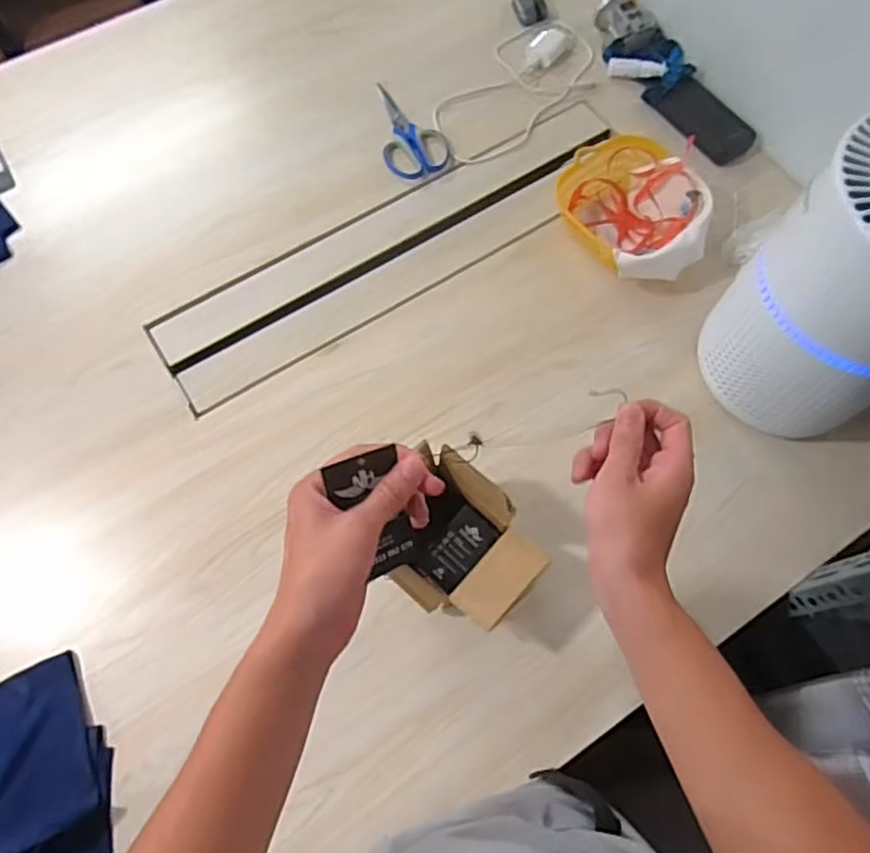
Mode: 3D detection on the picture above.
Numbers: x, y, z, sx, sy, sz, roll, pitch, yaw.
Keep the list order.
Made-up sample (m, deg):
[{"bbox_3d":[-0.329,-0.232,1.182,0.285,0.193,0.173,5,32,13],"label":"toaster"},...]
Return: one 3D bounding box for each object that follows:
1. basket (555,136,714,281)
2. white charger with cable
[{"bbox_3d":[0.251,-0.272,0.850,0.165,0.073,0.210,-27,73,-12],"label":"basket"},{"bbox_3d":[0.118,-0.497,0.982,0.297,0.023,0.149,-40,76,-15],"label":"white charger with cable"}]

